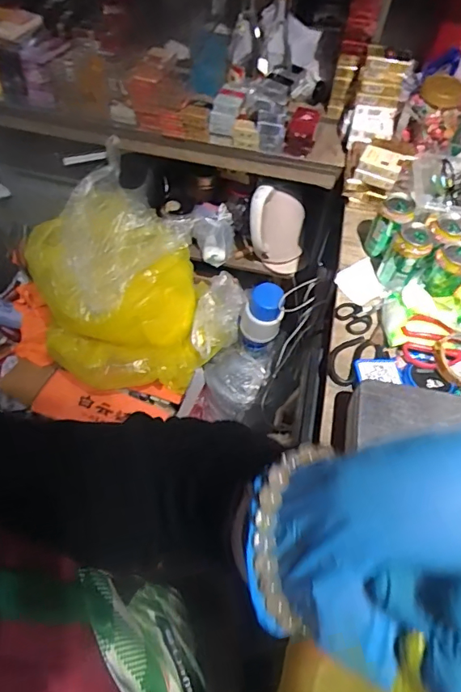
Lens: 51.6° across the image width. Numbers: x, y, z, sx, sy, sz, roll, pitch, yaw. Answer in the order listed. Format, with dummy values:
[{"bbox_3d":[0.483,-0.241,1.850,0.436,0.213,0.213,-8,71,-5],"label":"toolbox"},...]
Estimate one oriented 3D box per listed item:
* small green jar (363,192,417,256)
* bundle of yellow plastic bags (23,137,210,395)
[{"bbox_3d":[0.291,-0.218,0.876,0.063,0.105,0.062,2,56,-3],"label":"small green jar"},{"bbox_3d":[-0.294,-0.163,1.203,0.384,0.320,0.445,-18,59,-15],"label":"bundle of yellow plastic bags"}]

